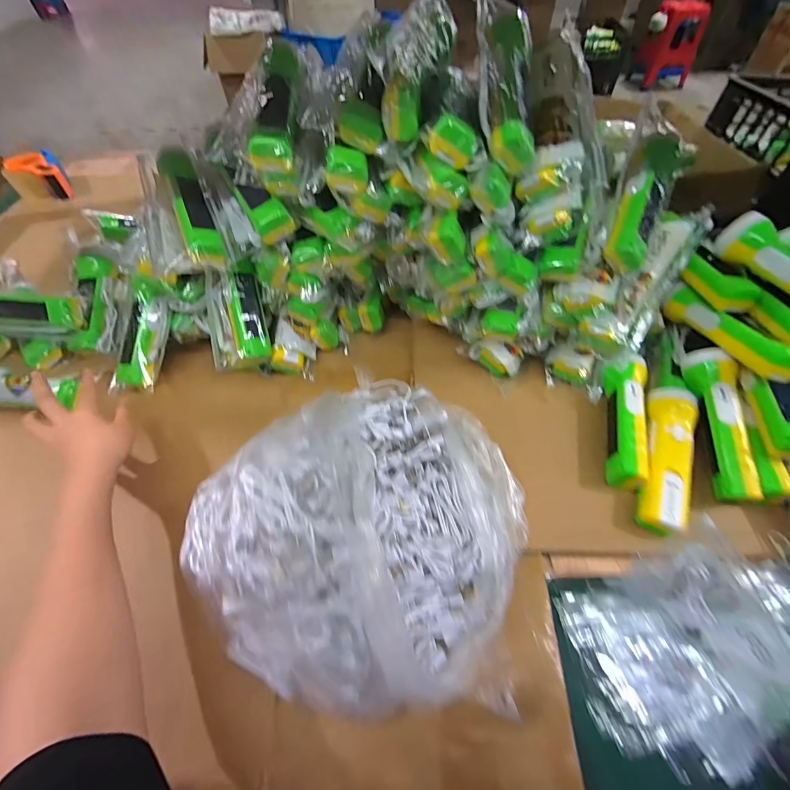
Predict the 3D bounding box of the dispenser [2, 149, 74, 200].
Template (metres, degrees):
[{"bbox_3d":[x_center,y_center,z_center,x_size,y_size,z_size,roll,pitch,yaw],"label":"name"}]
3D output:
[{"bbox_3d":[-0.817,-0.496,0.867,0.111,0.072,0.145,-38,62,-21],"label":"dispenser"}]

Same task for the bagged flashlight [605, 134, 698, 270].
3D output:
[{"bbox_3d":[0.284,-0.223,0.431,0.054,0.041,0.179,25,79,18],"label":"bagged flashlight"}]

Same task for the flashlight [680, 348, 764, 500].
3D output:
[{"bbox_3d":[0.369,0.027,0.423,0.040,0.046,0.178,2,69,4],"label":"flashlight"}]

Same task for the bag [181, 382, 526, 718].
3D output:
[{"bbox_3d":[-0.023,0.114,0.378,0.309,0.111,0.314,14,57,12],"label":"bag"}]

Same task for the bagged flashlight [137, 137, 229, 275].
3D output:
[{"bbox_3d":[-0.268,-0.232,0.461,0.082,0.030,0.188,-21,73,-12],"label":"bagged flashlight"}]

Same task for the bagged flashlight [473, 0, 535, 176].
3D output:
[{"bbox_3d":[0.113,-0.334,0.390,0.057,0.048,0.206,1,76,3],"label":"bagged flashlight"}]

